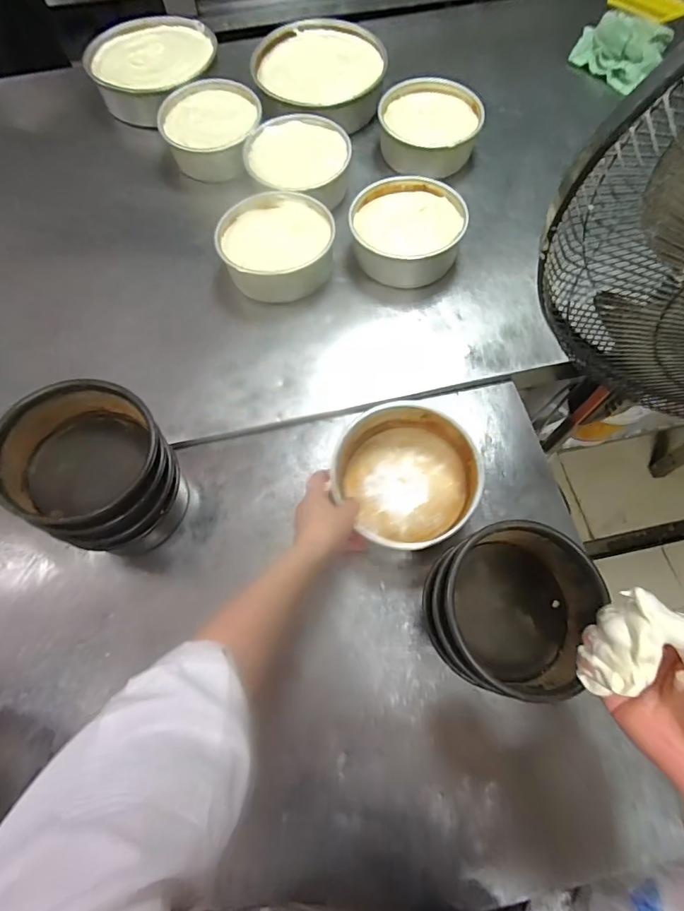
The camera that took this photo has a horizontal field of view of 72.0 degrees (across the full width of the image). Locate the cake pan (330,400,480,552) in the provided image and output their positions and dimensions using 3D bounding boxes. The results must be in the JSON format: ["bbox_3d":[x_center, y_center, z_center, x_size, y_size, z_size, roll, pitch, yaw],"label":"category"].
[{"bbox_3d":[0.081,0.032,0.625,0.171,0.072,0.178,0,69,1],"label":"cake pan"}]

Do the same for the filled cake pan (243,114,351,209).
[{"bbox_3d":[-0.076,-0.527,0.854,0.183,0.068,0.182,0,67,1],"label":"filled cake pan"}]

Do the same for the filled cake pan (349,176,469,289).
[{"bbox_3d":[0.103,-0.378,0.776,0.186,0.076,0.184,-1,69,1],"label":"filled cake pan"}]

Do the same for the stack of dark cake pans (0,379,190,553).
[{"bbox_3d":[-0.289,0.024,0.581,0.159,0.178,0.171,19,70,8],"label":"stack of dark cake pans"}]

